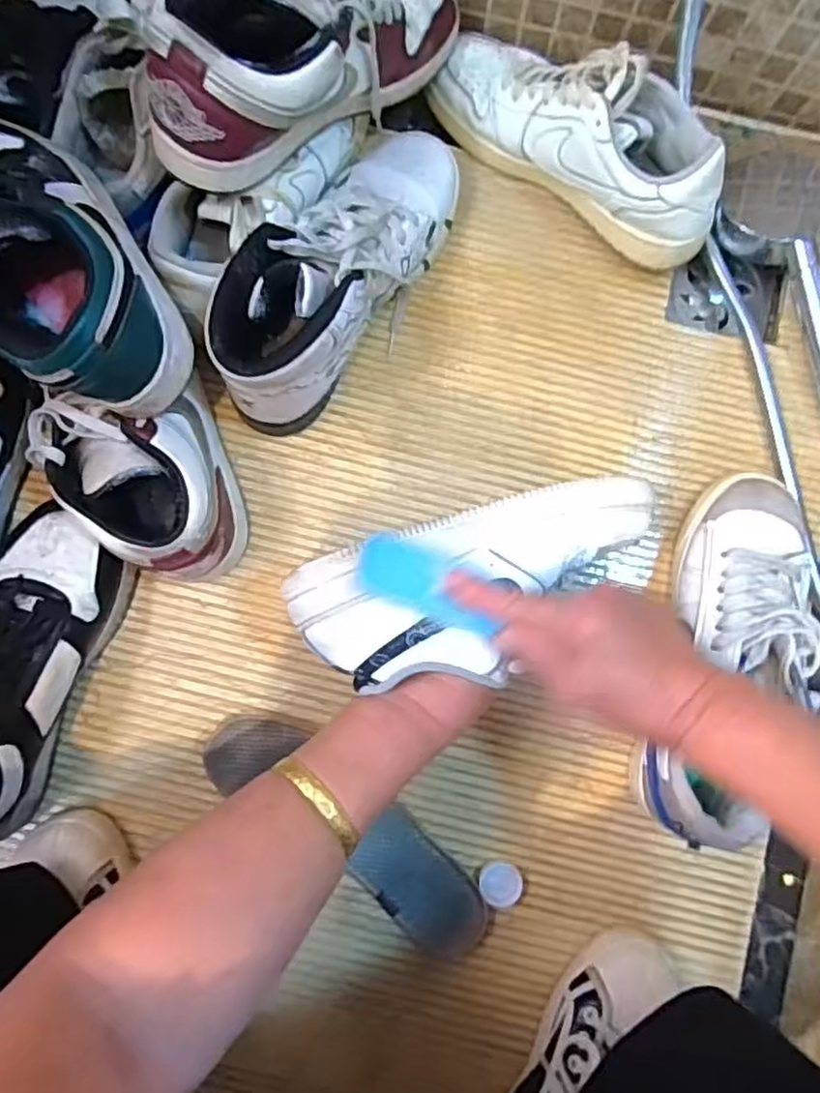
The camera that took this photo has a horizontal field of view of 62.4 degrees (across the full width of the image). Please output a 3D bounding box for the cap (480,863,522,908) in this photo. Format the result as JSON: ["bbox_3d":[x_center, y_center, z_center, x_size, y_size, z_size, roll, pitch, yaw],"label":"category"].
[{"bbox_3d":[0.070,0.261,0.522,0.032,0.008,0.031,0,85,-1],"label":"cap"}]

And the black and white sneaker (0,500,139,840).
[{"bbox_3d":[-0.287,0.089,0.487,0.094,0.099,0.239,17,85,1],"label":"black and white sneaker"}]

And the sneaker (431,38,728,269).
[{"bbox_3d":[0.139,-0.333,0.536,0.251,0.087,0.094,38,85,3],"label":"sneaker"}]

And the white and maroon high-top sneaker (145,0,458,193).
[{"bbox_3d":[-0.062,-0.354,0.475,0.261,0.102,0.102,-40,86,-24],"label":"white and maroon high-top sneaker"}]

